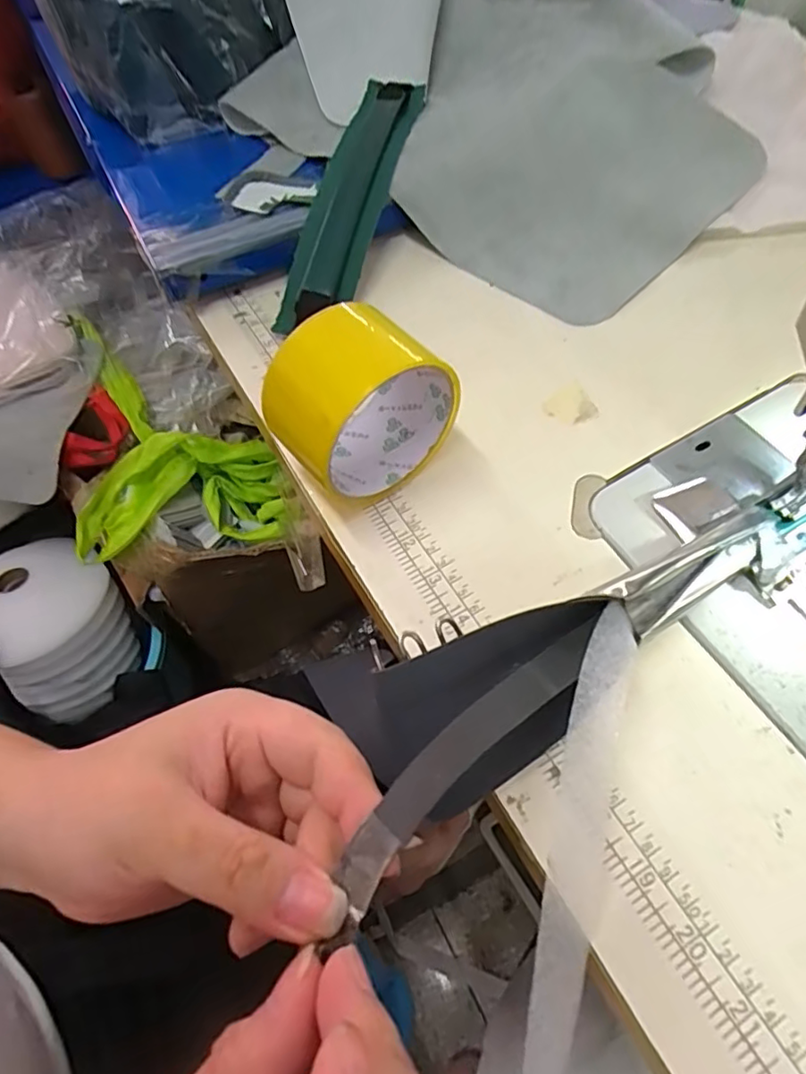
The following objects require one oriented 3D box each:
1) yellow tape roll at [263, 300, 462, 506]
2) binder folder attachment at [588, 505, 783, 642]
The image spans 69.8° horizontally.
[{"bbox_3d":[-0.024,-0.071,0.304,0.084,0.088,0.067,-36,63,-17],"label":"yellow tape roll"},{"bbox_3d":[0.138,0.017,0.274,0.114,0.016,0.031,-21,101,-23],"label":"binder folder attachment"}]

